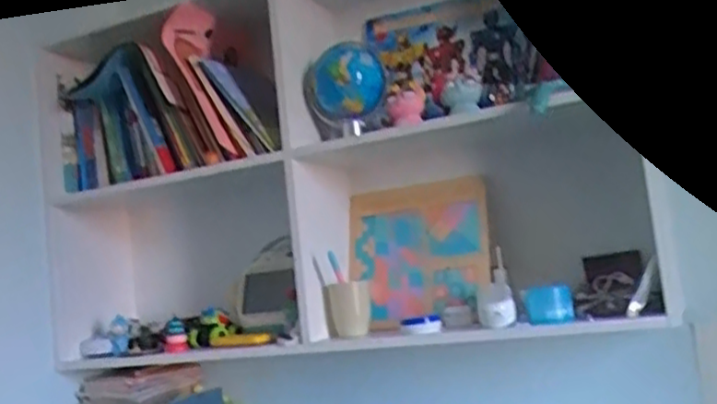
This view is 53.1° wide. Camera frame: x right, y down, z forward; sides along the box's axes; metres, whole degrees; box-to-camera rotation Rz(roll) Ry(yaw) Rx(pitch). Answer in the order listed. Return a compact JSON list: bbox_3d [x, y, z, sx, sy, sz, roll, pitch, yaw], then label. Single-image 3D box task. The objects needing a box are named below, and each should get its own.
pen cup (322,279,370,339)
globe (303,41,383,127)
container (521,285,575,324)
[{"bbox_3d":[-0.021,0.205,1.365,0.085,0.102,0.090,-6,-7,-5],"label":"pen cup"},{"bbox_3d":[-0.030,-0.241,1.428,0.155,0.172,0.168,-7,-7,4],"label":"globe"},{"bbox_3d":[0.311,0.169,1.184,0.079,0.057,0.058,-8,-7,10],"label":"container"}]

